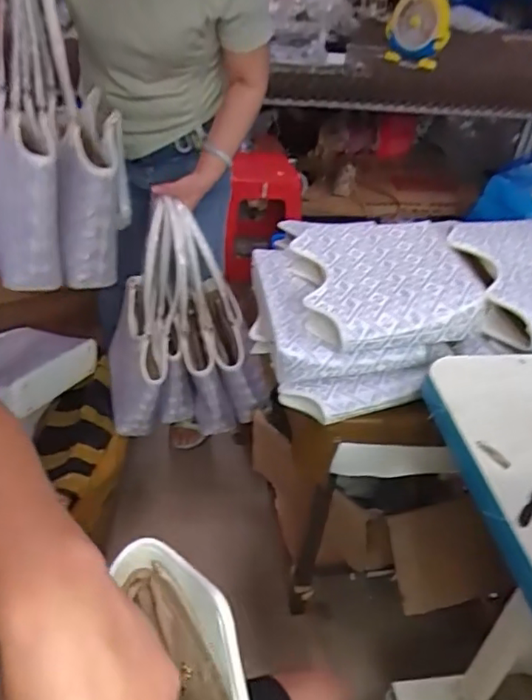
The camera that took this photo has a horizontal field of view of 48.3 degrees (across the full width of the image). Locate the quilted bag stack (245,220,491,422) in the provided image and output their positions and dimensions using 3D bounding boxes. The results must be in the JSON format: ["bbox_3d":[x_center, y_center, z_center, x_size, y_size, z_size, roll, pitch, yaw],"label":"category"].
[{"bbox_3d":[0.156,-0.070,0.983,0.326,0.161,0.342,-6,39,-15],"label":"quilted bag stack"}]

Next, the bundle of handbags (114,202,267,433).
[{"bbox_3d":[-0.172,-0.066,1.293,0.335,0.499,0.257,-5,38,-13],"label":"bundle of handbags"}]

